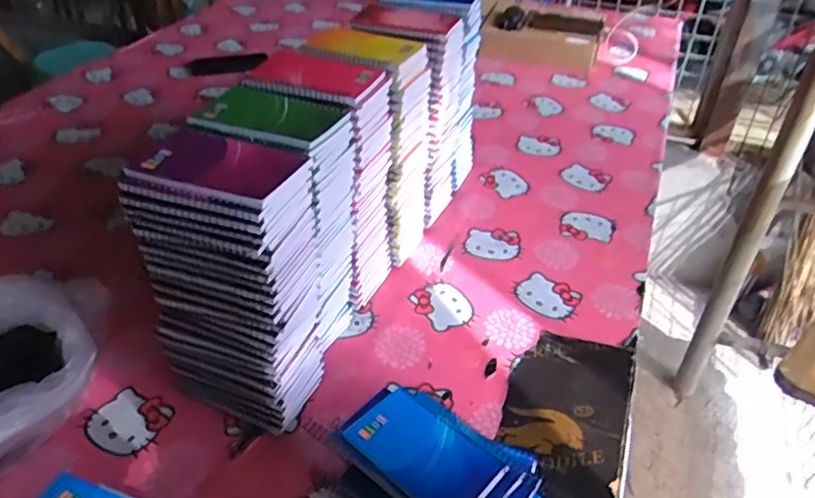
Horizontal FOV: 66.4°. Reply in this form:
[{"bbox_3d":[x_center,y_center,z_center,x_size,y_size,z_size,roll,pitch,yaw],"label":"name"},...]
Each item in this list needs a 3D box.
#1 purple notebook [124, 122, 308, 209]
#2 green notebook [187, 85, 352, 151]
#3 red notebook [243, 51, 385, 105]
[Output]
[{"bbox_3d":[-0.162,-0.069,0.527,0.134,0.019,0.096,14,40,17],"label":"purple notebook"},{"bbox_3d":[-0.131,-0.125,0.590,0.124,0.017,0.092,12,39,14],"label":"green notebook"},{"bbox_3d":[-0.099,-0.183,0.655,0.133,0.013,0.095,9,38,11],"label":"red notebook"}]

